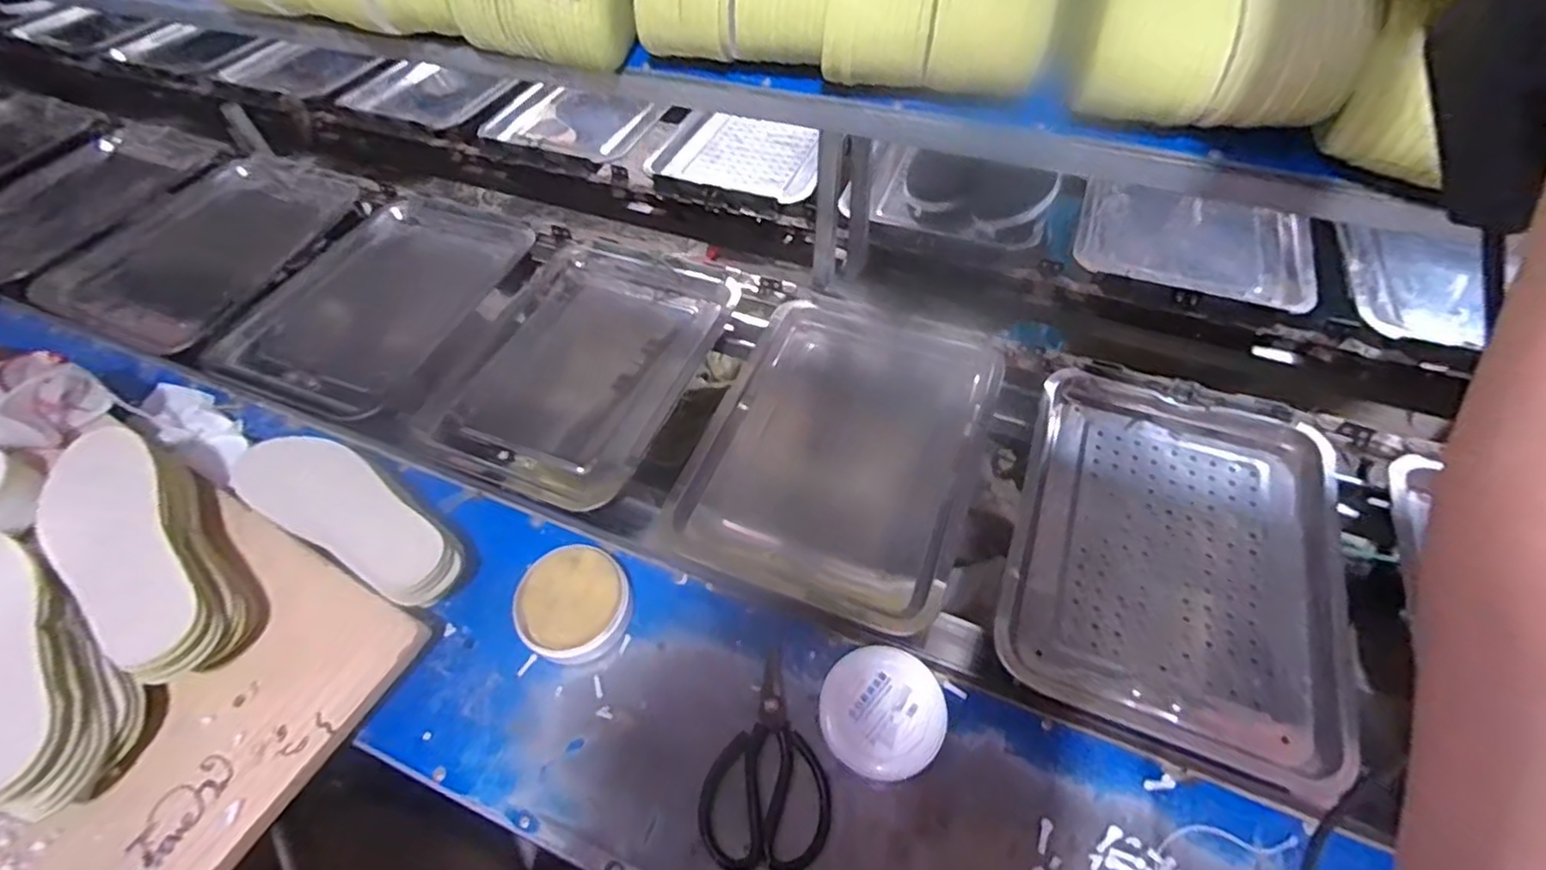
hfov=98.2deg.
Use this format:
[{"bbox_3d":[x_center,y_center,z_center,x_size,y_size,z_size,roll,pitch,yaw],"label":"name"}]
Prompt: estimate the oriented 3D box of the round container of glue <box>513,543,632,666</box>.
[{"bbox_3d":[-0.182,0.153,0.608,0.096,0.052,0.091,-1,52,2],"label":"round container of glue"}]

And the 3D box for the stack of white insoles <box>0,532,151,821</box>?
[{"bbox_3d":[-0.587,0.171,0.520,0.273,0.096,0.103,31,59,24],"label":"stack of white insoles"}]

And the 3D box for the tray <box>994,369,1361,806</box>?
[{"bbox_3d":[0.356,0.101,0.589,0.263,0.030,0.339,17,55,15],"label":"tray"}]

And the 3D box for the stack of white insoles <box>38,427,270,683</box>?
[{"bbox_3d":[-0.530,0.103,0.574,0.250,0.098,0.103,36,61,27],"label":"stack of white insoles"}]

